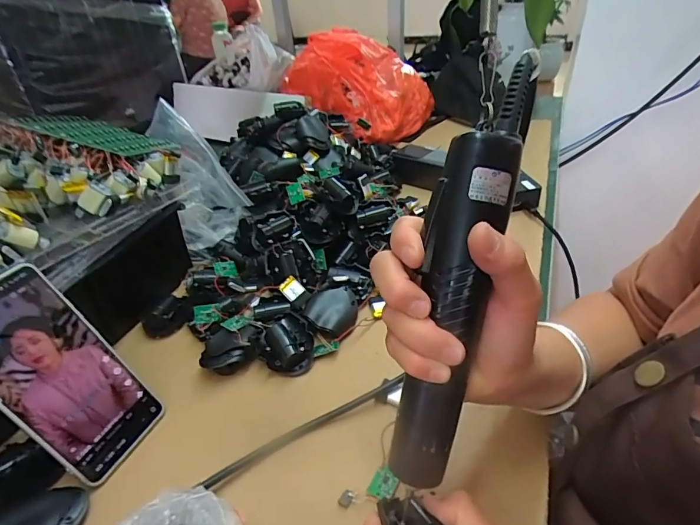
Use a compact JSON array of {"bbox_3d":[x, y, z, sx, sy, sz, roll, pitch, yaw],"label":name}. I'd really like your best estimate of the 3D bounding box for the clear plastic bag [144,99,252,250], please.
[{"bbox_3d":[-0.205,-0.130,0.563,0.084,0.167,0.141,-22,39,-23],"label":"clear plastic bag"}]

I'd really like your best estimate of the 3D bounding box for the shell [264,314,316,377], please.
[{"bbox_3d":[-0.060,0.077,0.411,0.046,0.033,0.054,-13,37,-12],"label":"shell"}]

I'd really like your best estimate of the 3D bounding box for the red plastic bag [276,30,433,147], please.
[{"bbox_3d":[0.038,-0.376,0.891,0.268,0.172,0.305,-25,41,-26],"label":"red plastic bag"}]

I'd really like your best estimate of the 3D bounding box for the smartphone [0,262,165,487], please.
[{"bbox_3d":[-0.219,0.085,0.323,0.007,0.162,0.078,-16,25,36],"label":"smartphone"}]

